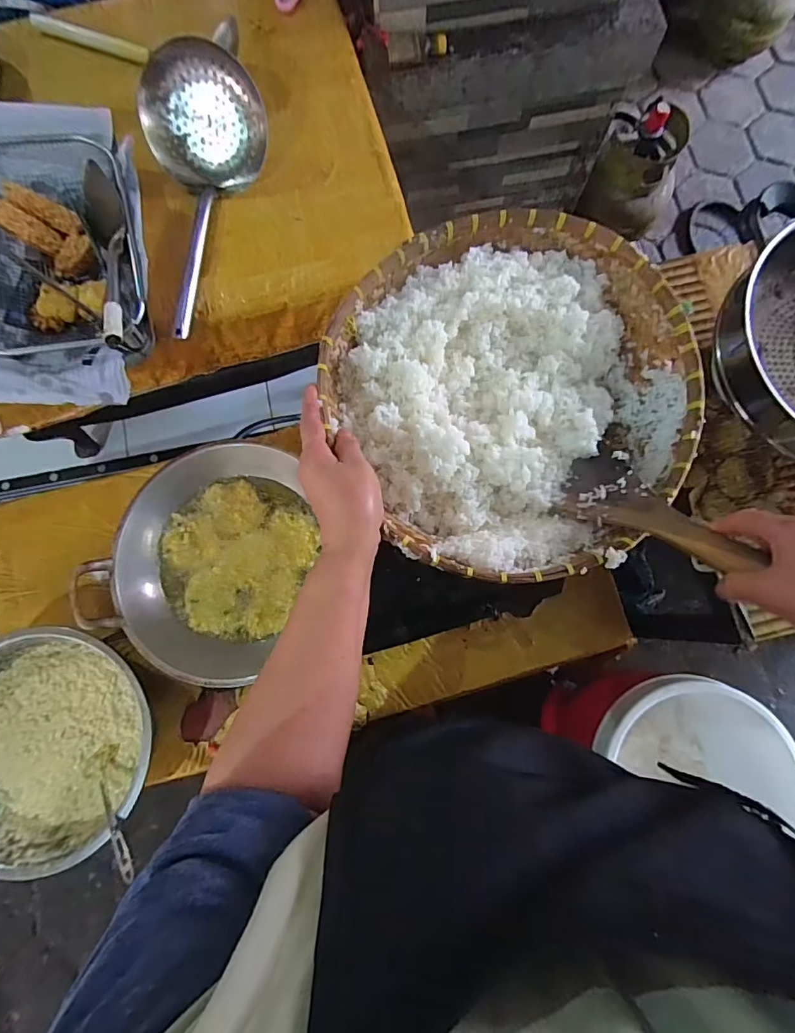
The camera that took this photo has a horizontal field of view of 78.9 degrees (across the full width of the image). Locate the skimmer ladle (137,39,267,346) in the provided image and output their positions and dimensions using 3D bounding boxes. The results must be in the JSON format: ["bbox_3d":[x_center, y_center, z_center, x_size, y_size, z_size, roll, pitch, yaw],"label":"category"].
[{"bbox_3d":[-0.268,-0.428,0.663,0.150,0.072,0.351,7,98,2],"label":"skimmer ladle"}]

